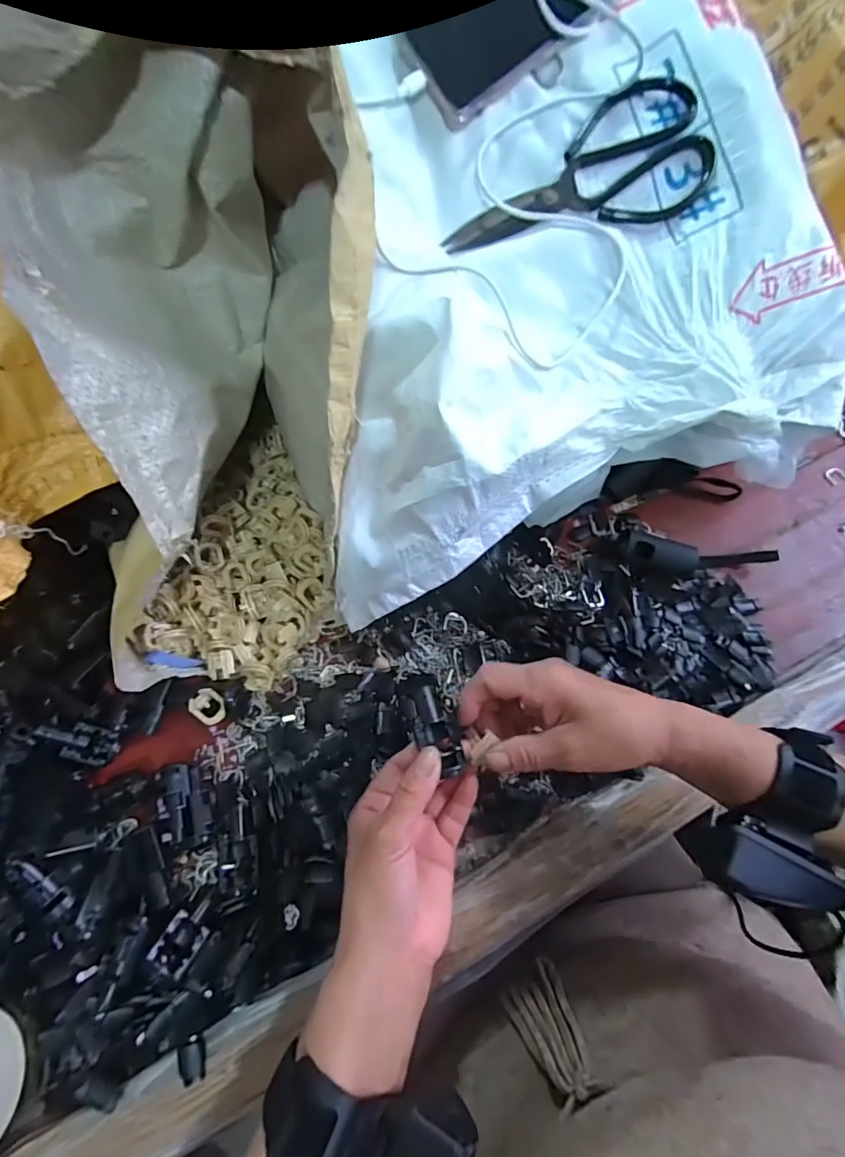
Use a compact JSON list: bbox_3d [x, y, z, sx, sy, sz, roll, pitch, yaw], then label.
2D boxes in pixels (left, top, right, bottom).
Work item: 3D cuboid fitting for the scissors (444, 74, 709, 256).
[{"bbox_3d":[0.115,-0.298,0.375,0.203,0.011,0.094,-24,95,3],"label":"scissors"}]

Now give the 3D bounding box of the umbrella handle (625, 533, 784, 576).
[{"bbox_3d":[0.245,-0.018,0.438,0.137,0.038,0.033,1,66,-16],"label":"umbrella handle"}]

